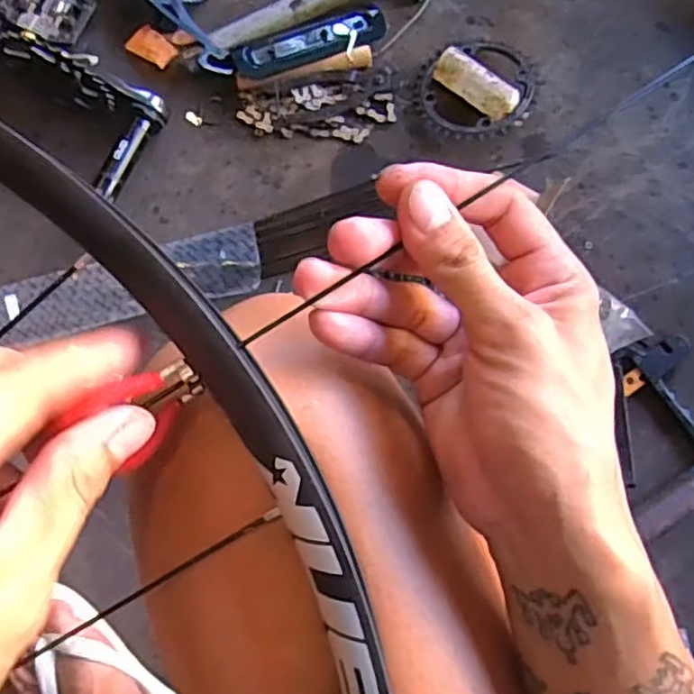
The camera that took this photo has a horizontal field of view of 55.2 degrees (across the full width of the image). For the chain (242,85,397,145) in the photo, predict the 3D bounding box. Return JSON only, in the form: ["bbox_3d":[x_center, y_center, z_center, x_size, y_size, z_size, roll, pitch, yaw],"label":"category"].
[{"bbox_3d":[-0.034,-0.269,0.761,0.174,0.014,0.056,0,80,2],"label":"chain"}]

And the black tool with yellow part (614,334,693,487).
[{"bbox_3d":[0.323,0.062,0.693,0.097,0.016,0.139,-11,80,0],"label":"black tool with yellow part"}]

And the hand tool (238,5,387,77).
[{"bbox_3d":[-0.040,-0.350,0.766,0.176,0.018,0.047,-20,80,-2],"label":"hand tool"}]

